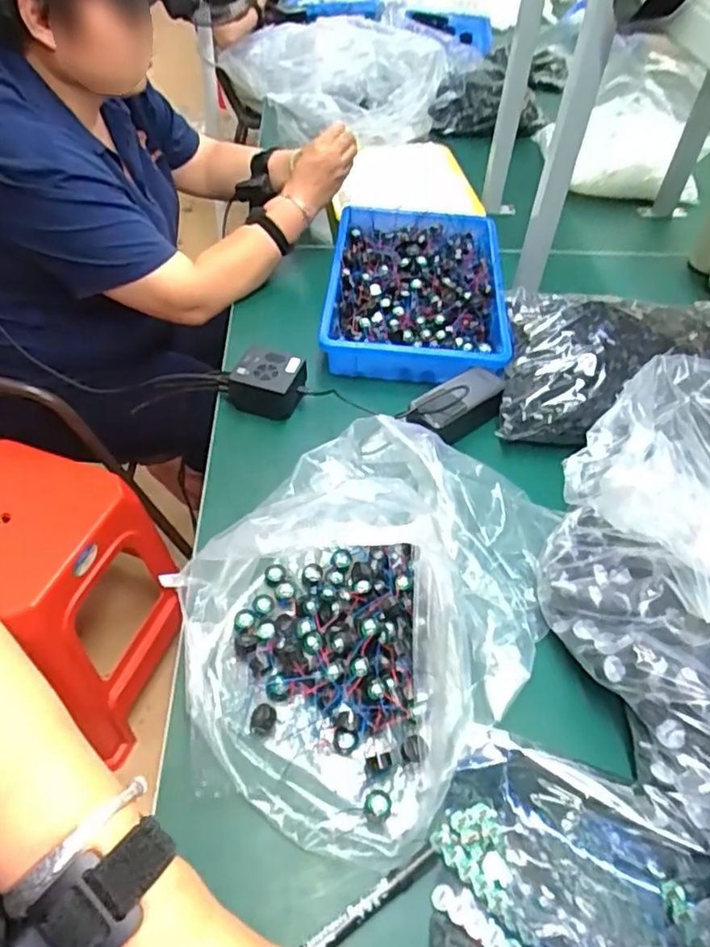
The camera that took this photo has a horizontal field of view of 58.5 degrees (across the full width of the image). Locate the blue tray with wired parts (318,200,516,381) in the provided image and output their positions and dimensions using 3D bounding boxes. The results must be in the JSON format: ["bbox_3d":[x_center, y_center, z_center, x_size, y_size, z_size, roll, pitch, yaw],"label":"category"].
[{"bbox_3d":[0.090,-0.273,0.926,0.245,0.057,0.370,5,49,1],"label":"blue tray with wired parts"}]

